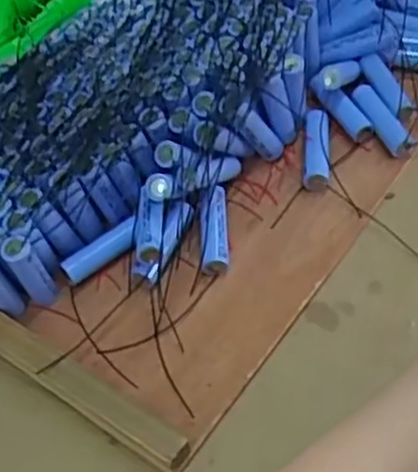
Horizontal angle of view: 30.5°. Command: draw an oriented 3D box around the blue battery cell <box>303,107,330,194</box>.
[{"bbox_3d":[0.080,-0.064,0.566,0.018,0.020,0.071,3,53,7],"label":"blue battery cell"}]

